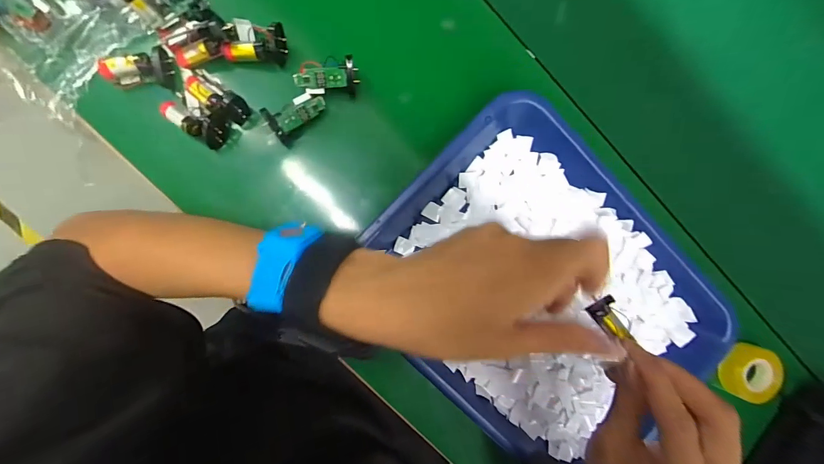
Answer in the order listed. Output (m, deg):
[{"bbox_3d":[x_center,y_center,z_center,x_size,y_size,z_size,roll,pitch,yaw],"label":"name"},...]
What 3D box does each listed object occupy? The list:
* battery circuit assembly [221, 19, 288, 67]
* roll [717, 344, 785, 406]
[{"bbox_3d":[-0.135,-0.164,0.307,0.051,0.028,0.033,3,94,-5],"label":"battery circuit assembly"},{"bbox_3d":[0.367,0.152,0.386,0.059,0.024,0.058,0,95,-4],"label":"roll"}]

